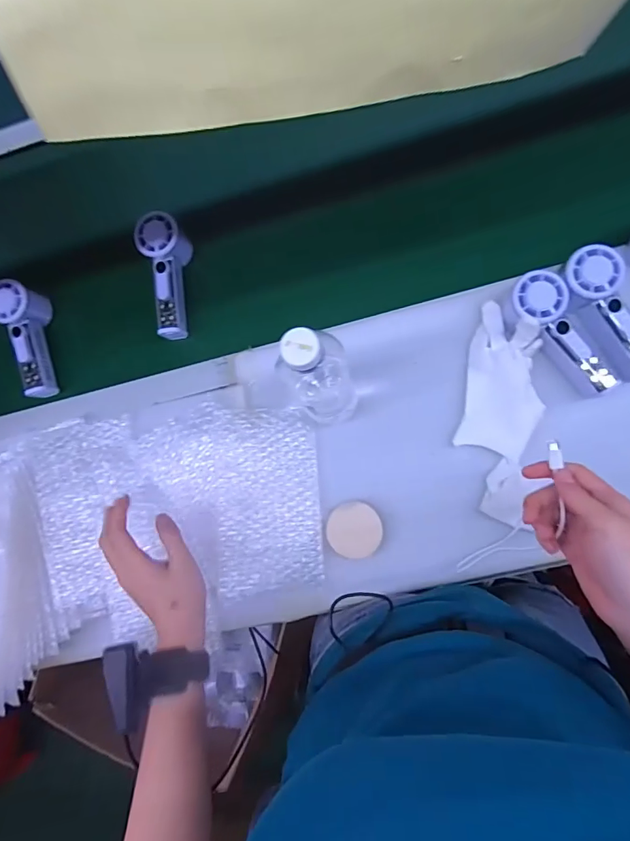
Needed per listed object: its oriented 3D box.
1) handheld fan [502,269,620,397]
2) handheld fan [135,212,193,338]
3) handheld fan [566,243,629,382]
[{"bbox_3d":[0.273,-0.094,0.477,0.060,0.038,0.146,-39,80,2],"label":"handheld fan"},{"bbox_3d":[-0.189,-0.185,0.566,0.053,0.047,0.152,-12,82,7],"label":"handheld fan"},{"bbox_3d":[0.320,-0.116,0.474,0.060,0.046,0.151,-29,97,3],"label":"handheld fan"}]

